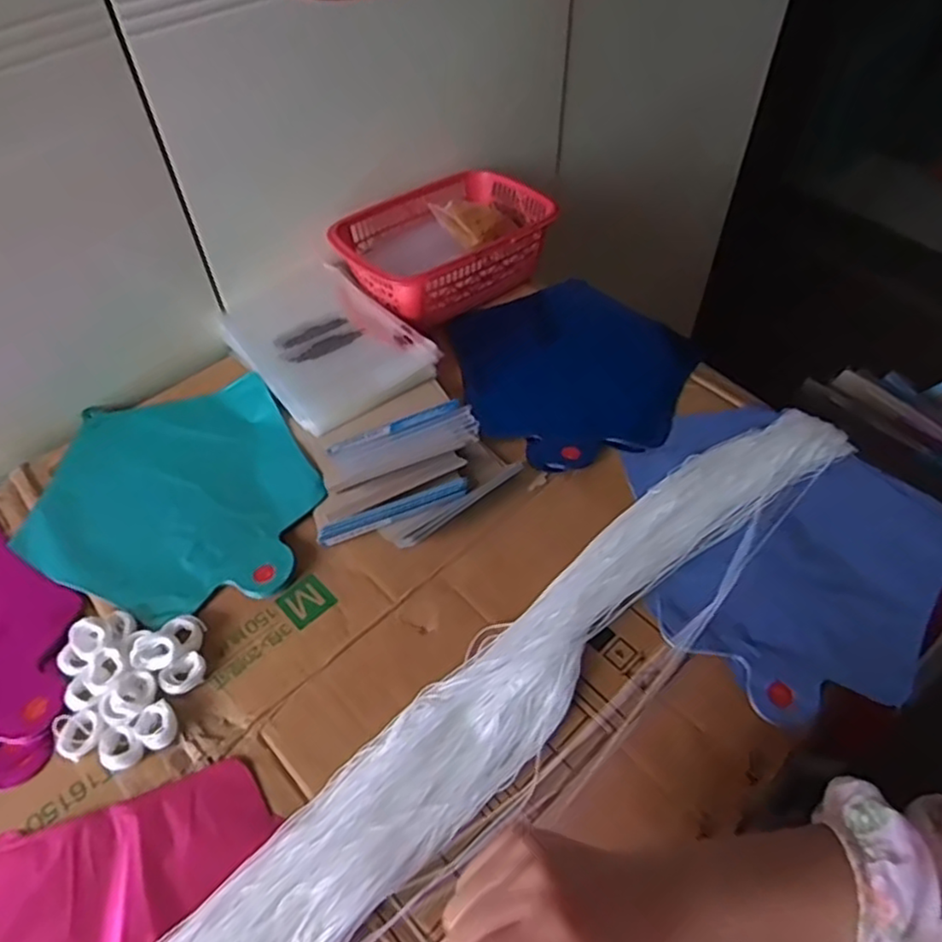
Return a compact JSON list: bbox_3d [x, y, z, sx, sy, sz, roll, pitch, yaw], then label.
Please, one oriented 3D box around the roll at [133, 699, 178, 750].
[{"bbox_3d":[-0.197,0.160,0.431,0.023,0.008,0.027,-32,55,-22],"label":"roll"}]

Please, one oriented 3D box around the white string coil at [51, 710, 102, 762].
[{"bbox_3d":[-0.243,0.161,0.423,0.026,0.017,0.023,-32,55,-22],"label":"white string coil"}]

